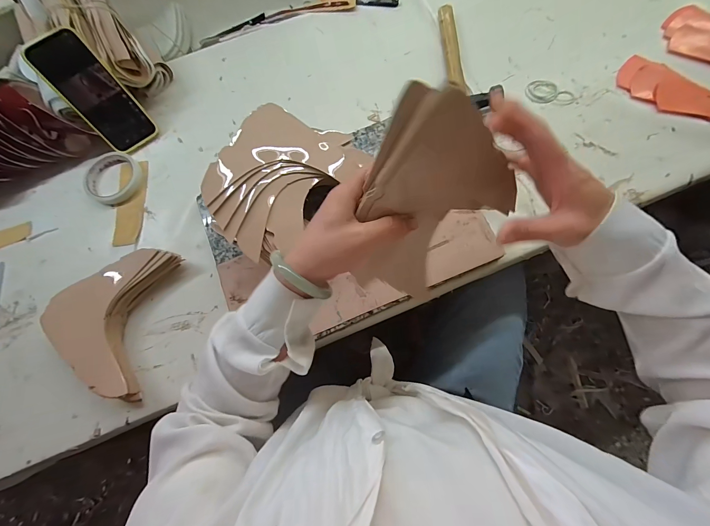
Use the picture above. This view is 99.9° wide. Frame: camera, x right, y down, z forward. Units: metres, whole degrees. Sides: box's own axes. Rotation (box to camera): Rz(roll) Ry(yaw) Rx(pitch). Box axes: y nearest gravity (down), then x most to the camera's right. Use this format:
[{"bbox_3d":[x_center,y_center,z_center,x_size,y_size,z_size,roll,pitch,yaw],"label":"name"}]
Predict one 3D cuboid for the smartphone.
[{"bbox_3d":[-0.402,-0.262,0.469,0.079,0.162,0.015,-39,44,-10],"label":"smartphone"}]

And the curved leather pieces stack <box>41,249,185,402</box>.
[{"bbox_3d":[-0.343,0.071,0.421,0.150,0.044,0.198,10,76,6],"label":"curved leather pieces stack"}]

